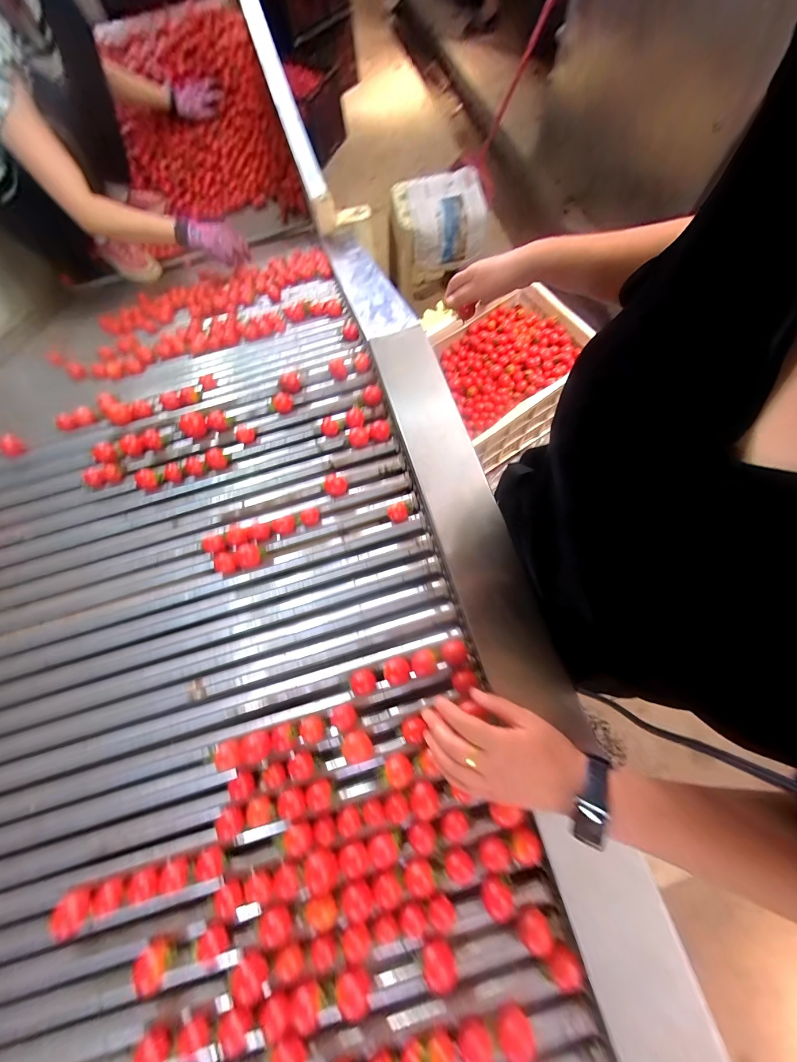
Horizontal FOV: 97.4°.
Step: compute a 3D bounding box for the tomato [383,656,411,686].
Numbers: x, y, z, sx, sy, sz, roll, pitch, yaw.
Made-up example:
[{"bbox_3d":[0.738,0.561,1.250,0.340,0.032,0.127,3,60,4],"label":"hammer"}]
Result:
[{"bbox_3d":[-0.002,0.166,0.415,0.032,0.023,0.032,-1,71,2],"label":"tomato"}]

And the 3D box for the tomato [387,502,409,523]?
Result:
[{"bbox_3d":[-0.002,-0.028,0.473,0.027,0.023,0.030,-8,71,0],"label":"tomato"}]

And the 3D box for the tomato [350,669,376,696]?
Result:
[{"bbox_3d":[-0.041,0.177,0.413,0.028,0.024,0.026,-1,71,2],"label":"tomato"}]

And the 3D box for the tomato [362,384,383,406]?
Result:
[{"bbox_3d":[-0.039,-0.205,0.528,0.029,0.025,0.025,-5,71,1],"label":"tomato"}]

